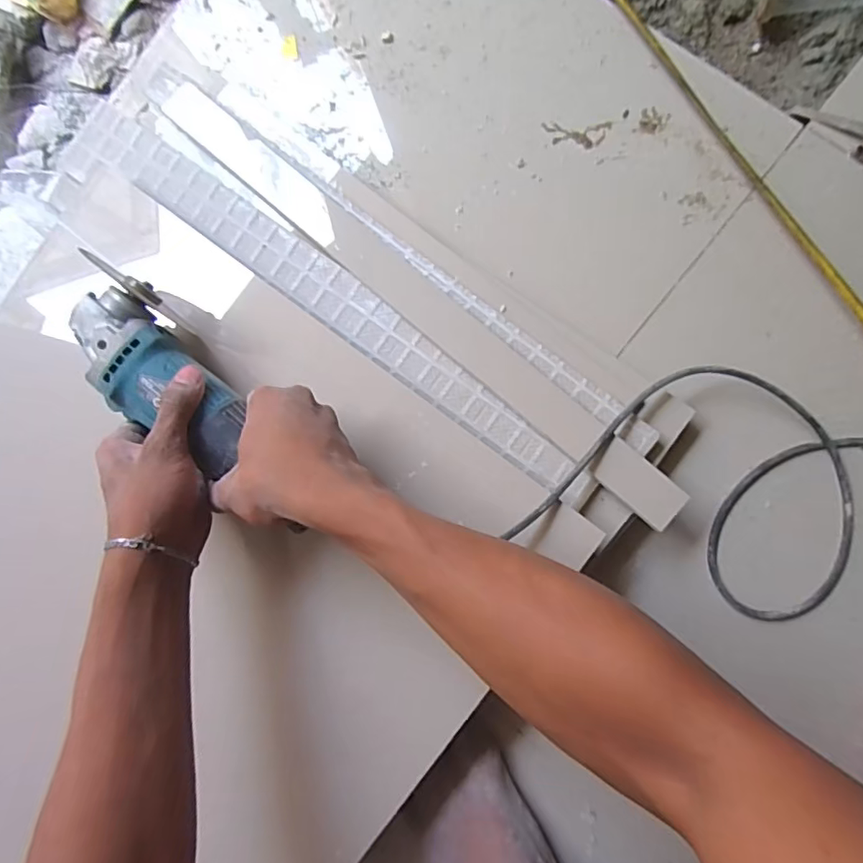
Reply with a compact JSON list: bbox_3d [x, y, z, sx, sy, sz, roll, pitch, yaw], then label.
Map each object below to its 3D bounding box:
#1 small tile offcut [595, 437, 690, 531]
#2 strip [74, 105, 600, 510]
[{"bbox_3d":[0.174,0.044,0.466,0.075,0.007,0.039,42,93,6],"label":"small tile offcut"},{"bbox_3d":[-0.097,-0.130,0.511,0.587,0.011,0.057,36,93,7],"label":"strip"}]

